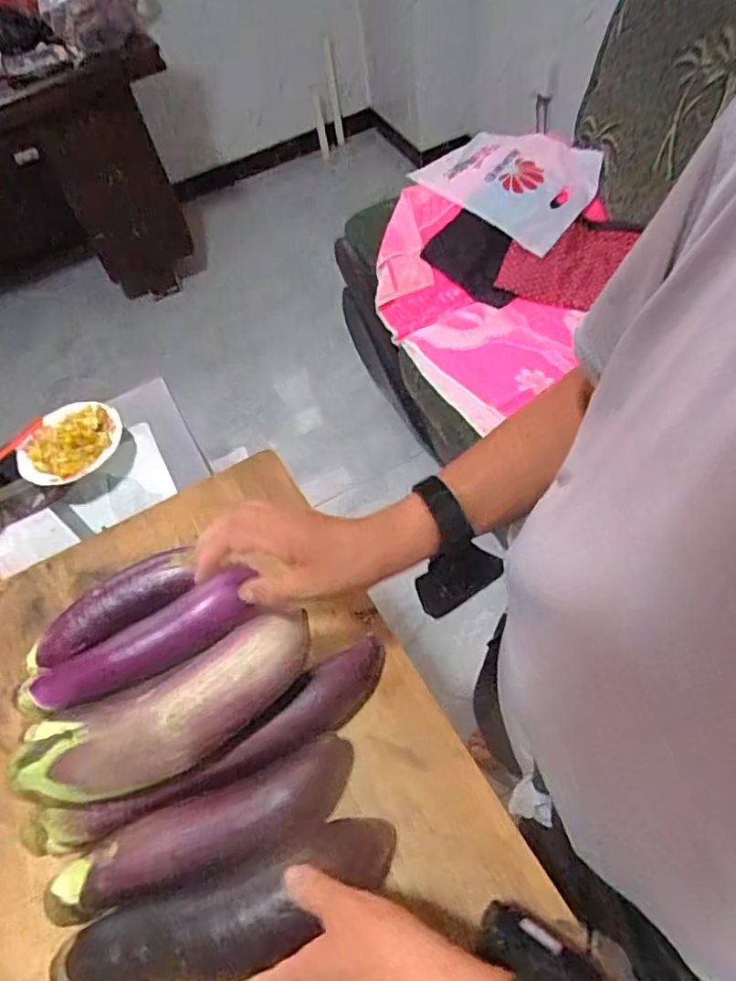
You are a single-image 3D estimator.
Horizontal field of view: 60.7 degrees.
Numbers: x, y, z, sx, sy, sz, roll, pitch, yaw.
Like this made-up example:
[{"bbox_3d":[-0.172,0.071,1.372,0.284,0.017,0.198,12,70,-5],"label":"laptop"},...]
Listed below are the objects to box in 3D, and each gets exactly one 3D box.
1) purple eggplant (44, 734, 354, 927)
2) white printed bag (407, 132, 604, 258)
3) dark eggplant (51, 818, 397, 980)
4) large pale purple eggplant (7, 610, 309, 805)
[{"bbox_3d":[-0.124,0.261,0.483,0.243,0.056,0.058,-21,54,-6],"label":"purple eggplant"},{"bbox_3d":[0.347,-0.752,1.505,0.388,0.086,0.337,35,67,29],"label":"white printed bag"},{"bbox_3d":[-0.096,0.302,0.445,0.242,0.061,0.065,-19,54,-8],"label":"dark eggplant"},{"bbox_3d":[-0.154,0.175,0.488,0.242,0.076,0.091,-19,54,-4],"label":"large pale purple eggplant"}]

